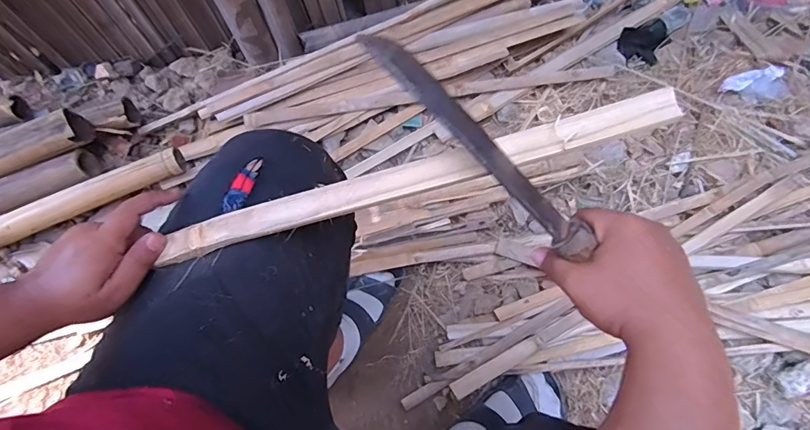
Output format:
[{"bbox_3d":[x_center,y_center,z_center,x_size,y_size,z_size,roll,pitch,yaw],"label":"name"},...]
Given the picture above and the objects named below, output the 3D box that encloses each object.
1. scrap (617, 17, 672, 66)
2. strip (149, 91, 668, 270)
[{"bbox_3d":[0.513,-0.376,0.956,0.089,0.014,0.126,34,71,17],"label":"scrap"},{"bbox_3d":[-0.008,-0.029,0.378,0.439,0.008,0.032,-15,65,9],"label":"strip"}]

